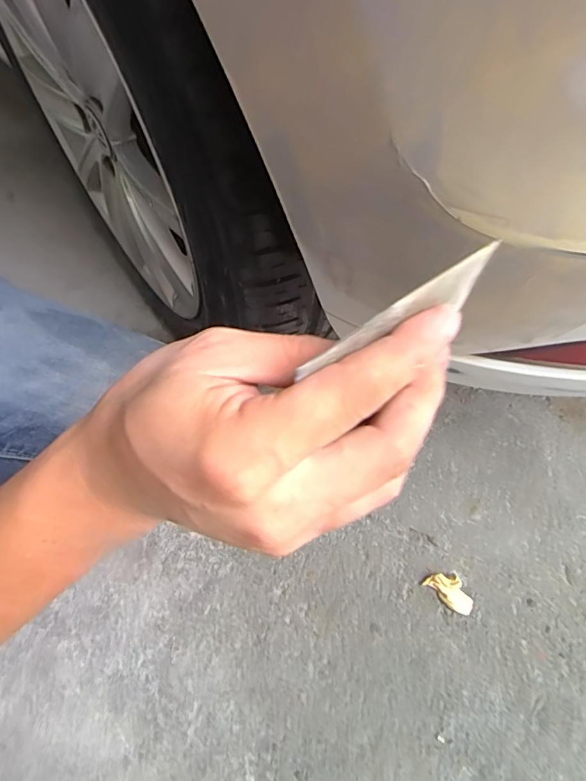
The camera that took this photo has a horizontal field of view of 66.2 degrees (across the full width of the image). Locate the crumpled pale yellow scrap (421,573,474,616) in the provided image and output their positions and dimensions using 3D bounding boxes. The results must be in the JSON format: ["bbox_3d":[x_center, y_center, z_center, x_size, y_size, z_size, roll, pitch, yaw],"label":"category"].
[{"bbox_3d":[0.162,0.204,0.459,0.029,0.011,0.048,-41,59,-19],"label":"crumpled pale yellow scrap"}]

